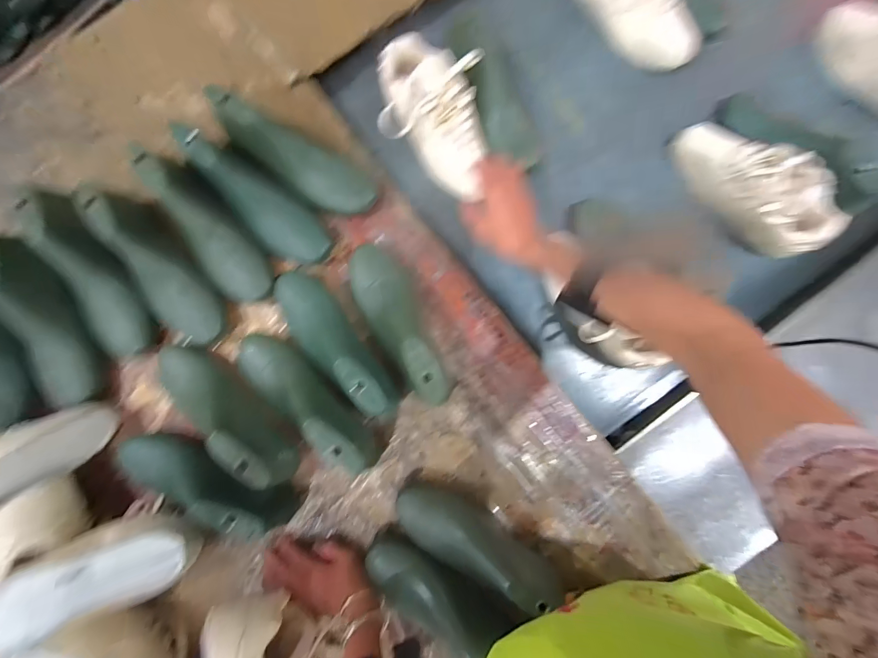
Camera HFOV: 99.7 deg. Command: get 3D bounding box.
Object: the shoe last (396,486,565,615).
[{"bbox_3d":[0.044,0.282,0.496,0.220,0.093,0.074,27,88,14],"label":"shoe last"}]

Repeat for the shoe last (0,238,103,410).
[{"bbox_3d":[-0.530,-0.004,0.499,0.069,0.051,0.238,-8,110,-2],"label":"shoe last"}]

